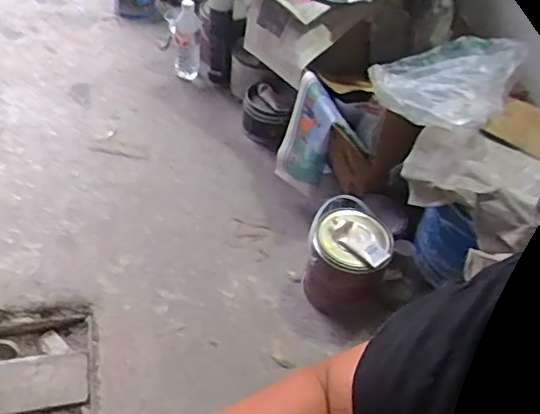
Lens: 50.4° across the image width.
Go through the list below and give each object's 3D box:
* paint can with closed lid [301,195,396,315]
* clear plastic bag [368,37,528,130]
[{"bbox_3d":[0.154,0.098,1.162,0.161,0.172,0.178,22,47,10],"label":"paint can with closed lid"},{"bbox_3d":[0.337,-0.258,1.097,0.233,0.099,0.251,39,52,24],"label":"clear plastic bag"}]

